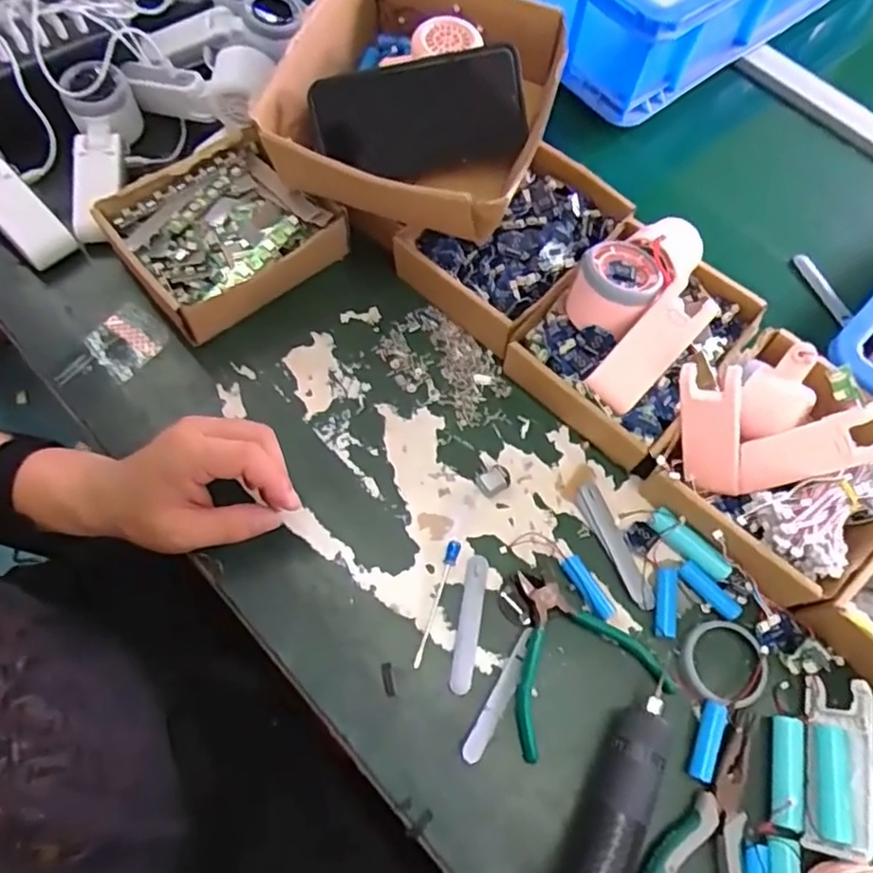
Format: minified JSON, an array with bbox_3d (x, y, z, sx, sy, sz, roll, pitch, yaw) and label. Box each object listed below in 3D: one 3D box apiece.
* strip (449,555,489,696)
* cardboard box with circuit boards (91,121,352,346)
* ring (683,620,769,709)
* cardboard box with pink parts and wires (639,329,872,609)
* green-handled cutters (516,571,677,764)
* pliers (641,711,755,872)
[{"bbox_3d":[0.023,0.132,0.465,0.015,0.004,0.094,10,66,1],"label":"strip"},{"bbox_3d":[-0.178,-0.171,0.556,0.157,0.057,0.138,-39,74,-17],"label":"cardboard box with circuit boards"},{"bbox_3d":[0.202,0.159,0.458,0.054,0.011,0.058,1,67,-3],"label":"ring"},{"bbox_3d":[0.252,0.016,0.481,0.162,0.084,0.170,-41,74,-18],"label":"cardboard box with pink parts and wires"},{"bbox_3d":[0.089,0.145,0.451,0.112,0.012,0.109,-22,69,-12],"label":"green-handled cutters"},{"bbox_3d":[0.174,0.249,0.406,0.060,0.025,0.151,32,69,10],"label":"pliers"}]

